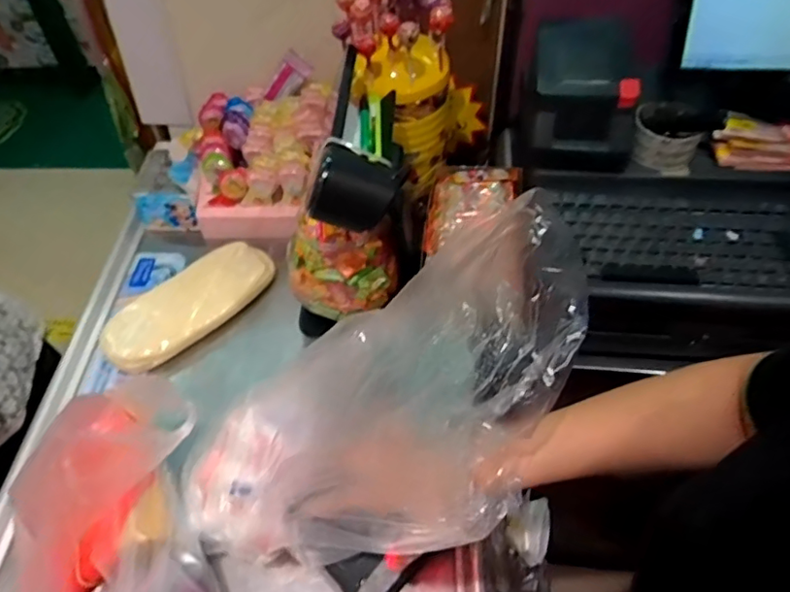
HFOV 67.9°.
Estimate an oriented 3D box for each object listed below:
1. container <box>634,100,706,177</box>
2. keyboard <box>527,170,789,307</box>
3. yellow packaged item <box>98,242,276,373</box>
[{"bbox_3d":[0.335,-0.200,0.729,0.081,0.053,0.084,16,53,14],"label":"container"},{"bbox_3d":[0.368,-0.070,0.685,0.371,0.040,0.167,4,51,5],"label":"keyboard"},{"bbox_3d":[-0.278,0.009,0.792,0.097,0.026,0.236,36,60,26],"label":"yellow packaged item"}]

